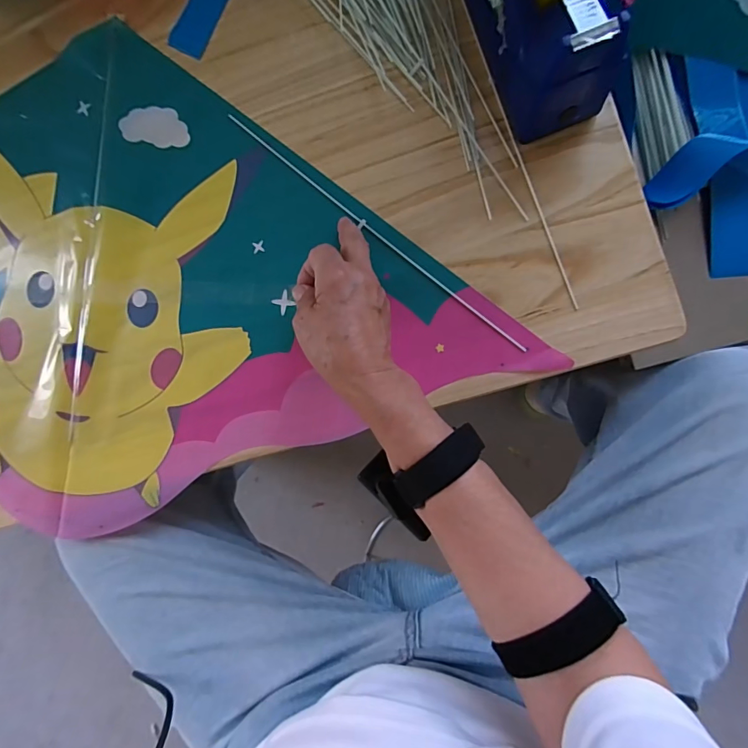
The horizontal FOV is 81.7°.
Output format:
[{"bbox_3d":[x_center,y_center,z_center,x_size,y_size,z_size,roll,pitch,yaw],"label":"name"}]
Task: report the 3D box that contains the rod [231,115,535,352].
[{"bbox_3d":[-0.003,-0.132,0.397,0.349,0.004,0.007,40,94,6],"label":"rod"}]

